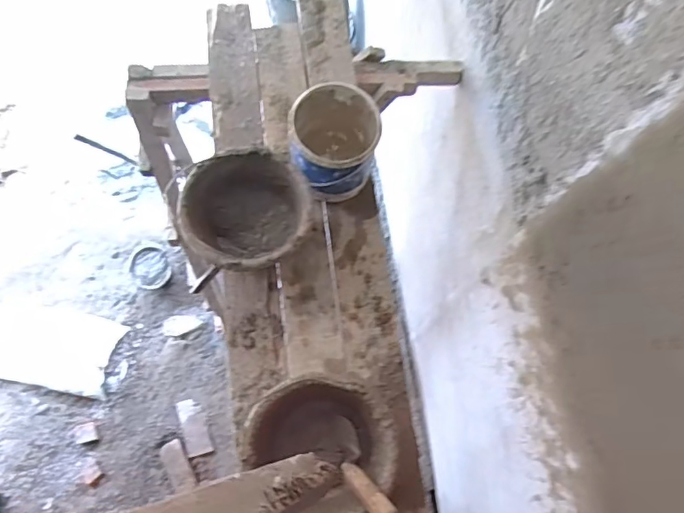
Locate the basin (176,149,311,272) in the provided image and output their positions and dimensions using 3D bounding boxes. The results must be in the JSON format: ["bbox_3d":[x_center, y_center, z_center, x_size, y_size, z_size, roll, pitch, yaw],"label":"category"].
[{"bbox_3d":[-0.185,-0.075,1.059,0.230,0.176,0.235,0,74,0],"label":"basin"}]

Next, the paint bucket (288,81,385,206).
[{"bbox_3d":[-0.016,-0.231,1.112,0.179,0.180,0.203,5,74,1],"label":"paint bucket"}]

